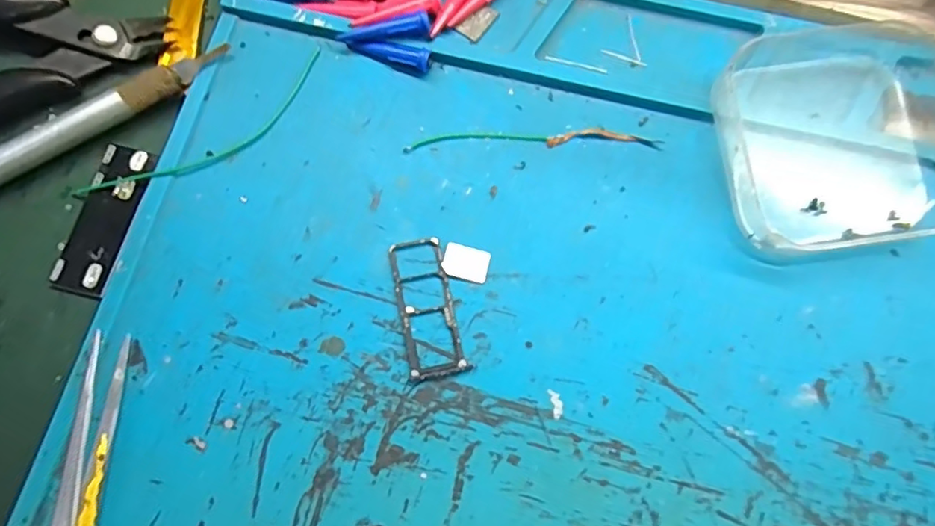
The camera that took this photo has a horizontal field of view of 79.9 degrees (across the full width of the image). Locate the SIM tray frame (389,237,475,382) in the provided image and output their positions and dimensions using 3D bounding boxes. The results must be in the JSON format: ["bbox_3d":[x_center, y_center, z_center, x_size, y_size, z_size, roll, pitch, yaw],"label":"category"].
[{"bbox_3d":[-0.011,0.012,0.153,0.016,0.004,0.039,-10,77,-3],"label":"SIM tray frame"}]

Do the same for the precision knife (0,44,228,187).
[{"bbox_3d":[-0.133,-0.026,0.156,0.139,0.008,0.009,-33,79,-10],"label":"precision knife"}]

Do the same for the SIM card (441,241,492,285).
[{"bbox_3d":[0.000,0.000,0.157,0.013,0.004,0.009,16,78,-5],"label":"SIM card"}]

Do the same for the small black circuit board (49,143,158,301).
[{"bbox_3d":[-0.102,-0.012,0.157,0.017,0.004,0.044,14,76,3],"label":"small black circuit board"}]

